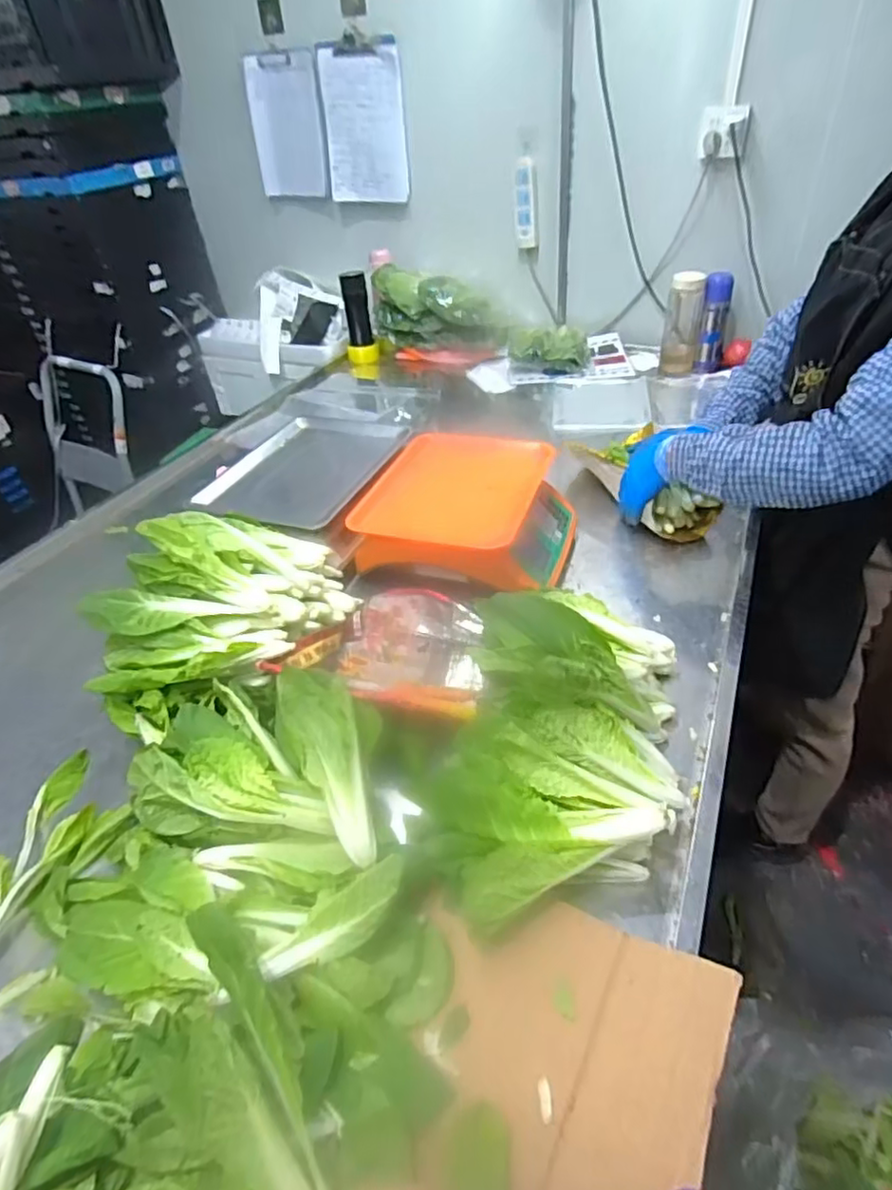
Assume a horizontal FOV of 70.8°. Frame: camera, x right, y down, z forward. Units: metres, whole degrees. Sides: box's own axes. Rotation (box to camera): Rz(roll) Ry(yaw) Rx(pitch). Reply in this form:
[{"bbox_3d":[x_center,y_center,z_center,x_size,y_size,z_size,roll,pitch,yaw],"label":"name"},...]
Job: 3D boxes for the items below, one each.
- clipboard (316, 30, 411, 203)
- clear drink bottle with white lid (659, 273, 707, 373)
[{"bbox_3d":[-0.200,-1.144,1.528,0.216,0.324,0.019,12,47,14],"label":"clipboard"},{"bbox_3d":[0.545,-0.620,1.442,0.082,0.221,0.062,9,42,16],"label":"clear drink bottle with white lid"}]

